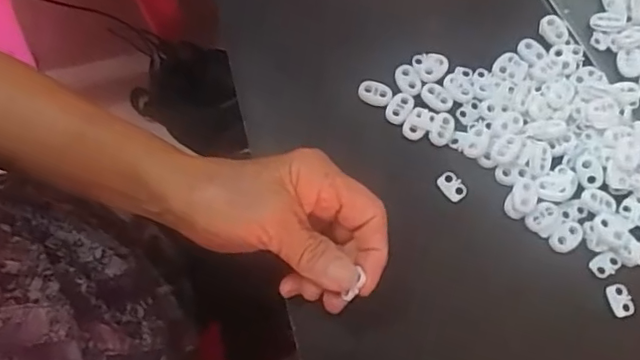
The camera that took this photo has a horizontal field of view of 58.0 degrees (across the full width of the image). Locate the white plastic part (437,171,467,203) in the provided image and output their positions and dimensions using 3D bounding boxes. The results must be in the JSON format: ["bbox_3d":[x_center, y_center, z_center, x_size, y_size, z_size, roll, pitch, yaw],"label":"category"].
[{"bbox_3d":[0.084,0.004,0.367,0.011,0.009,0.019,-40,77,-13],"label":"white plastic part"}]

